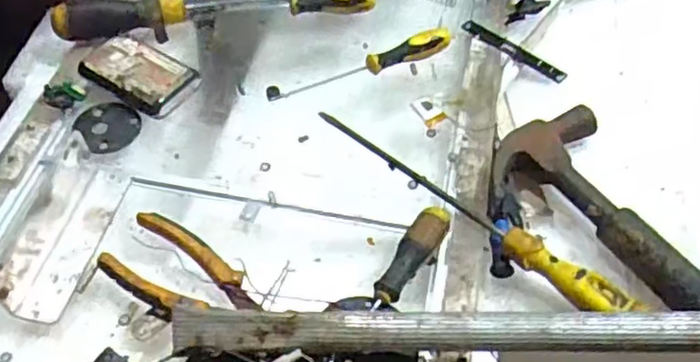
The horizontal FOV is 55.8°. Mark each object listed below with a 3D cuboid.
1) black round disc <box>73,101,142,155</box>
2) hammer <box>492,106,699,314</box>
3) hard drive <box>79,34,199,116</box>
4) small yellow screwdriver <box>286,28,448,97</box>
[{"bbox_3d":[-0.208,-0.048,0.570,0.049,0.008,0.055,-33,60,-21],"label":"black round disc"},{"bbox_3d":[0.231,0.055,0.474,0.112,0.043,0.303,-29,59,-19],"label":"hammer"},{"bbox_3d":[-0.189,-0.096,0.591,0.095,0.024,0.055,26,58,18],"label":"hard drive"},{"bbox_3d":[0.018,-0.109,0.607,0.168,0.018,0.020,-20,56,-14],"label":"small yellow screwdriver"}]

